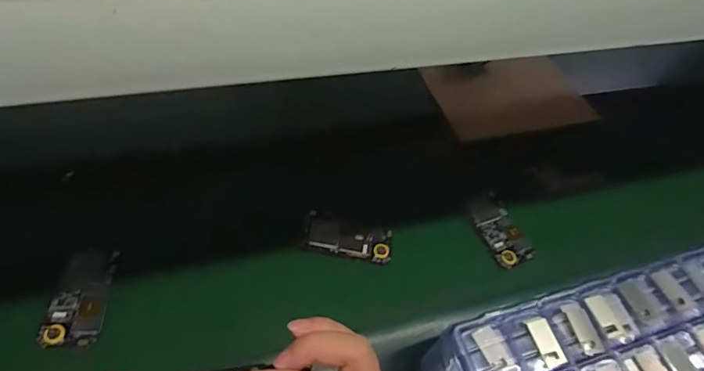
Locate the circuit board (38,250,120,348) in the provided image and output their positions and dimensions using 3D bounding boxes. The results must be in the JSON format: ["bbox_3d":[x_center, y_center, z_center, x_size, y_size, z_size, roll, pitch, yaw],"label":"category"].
[{"bbox_3d":[-0.326,0.133,0.571,0.062,0.017,0.123,-1,54,-1],"label":"circuit board"}]

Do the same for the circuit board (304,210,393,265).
[{"bbox_3d":[-0.005,0.075,0.669,0.122,0.016,0.061,11,55,8],"label":"circuit board"}]

